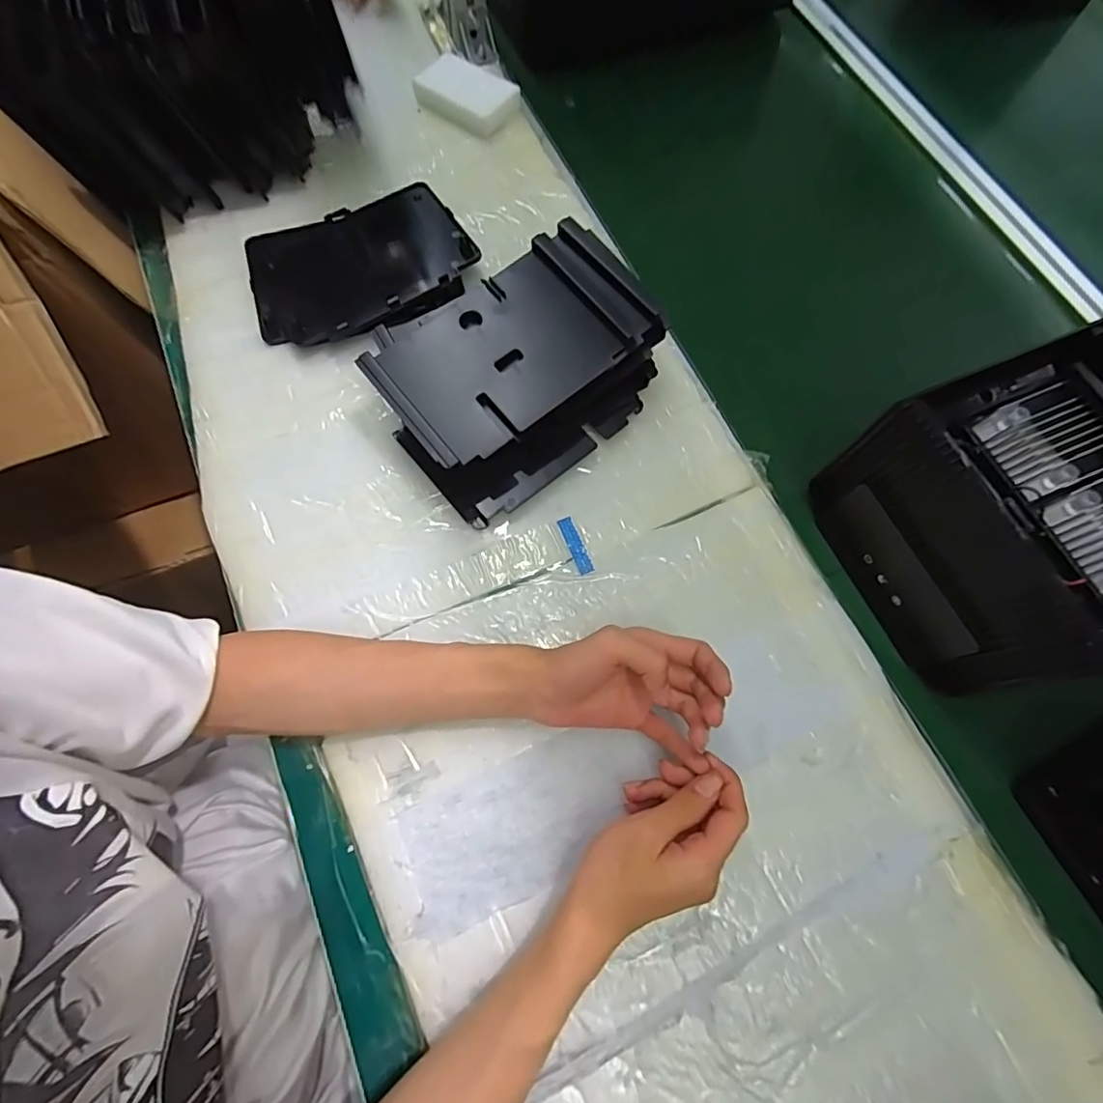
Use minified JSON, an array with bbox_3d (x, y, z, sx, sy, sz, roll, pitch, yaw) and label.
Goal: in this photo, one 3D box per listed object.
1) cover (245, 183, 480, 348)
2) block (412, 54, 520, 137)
[{"bbox_3d":[-0.179,-0.266,0.512,0.201,0.025,0.160,-21,73,-7],"label":"cover"},{"bbox_3d":[-0.093,-0.493,0.588,0.102,0.022,0.063,35,75,11],"label":"block"}]

